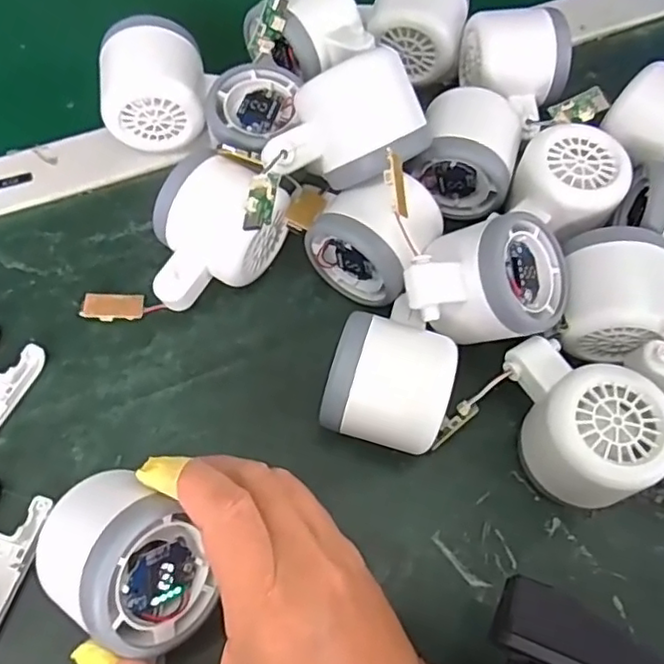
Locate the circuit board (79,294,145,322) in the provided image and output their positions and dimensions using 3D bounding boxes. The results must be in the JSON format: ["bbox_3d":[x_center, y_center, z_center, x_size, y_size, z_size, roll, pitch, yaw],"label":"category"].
[{"bbox_3d":[-0.120,-0.014,0.347,0.033,0.004,0.016,-1,64,-16],"label":"circuit board"}]

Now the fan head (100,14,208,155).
[{"bbox_3d":[-0.106,-0.144,0.379,0.059,0.061,0.055,-8,66,-6],"label":"fan head"}]

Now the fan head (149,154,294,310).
[{"bbox_3d":[-0.065,-0.049,0.338,0.051,0.057,0.078,34,69,14],"label":"fan head"}]

